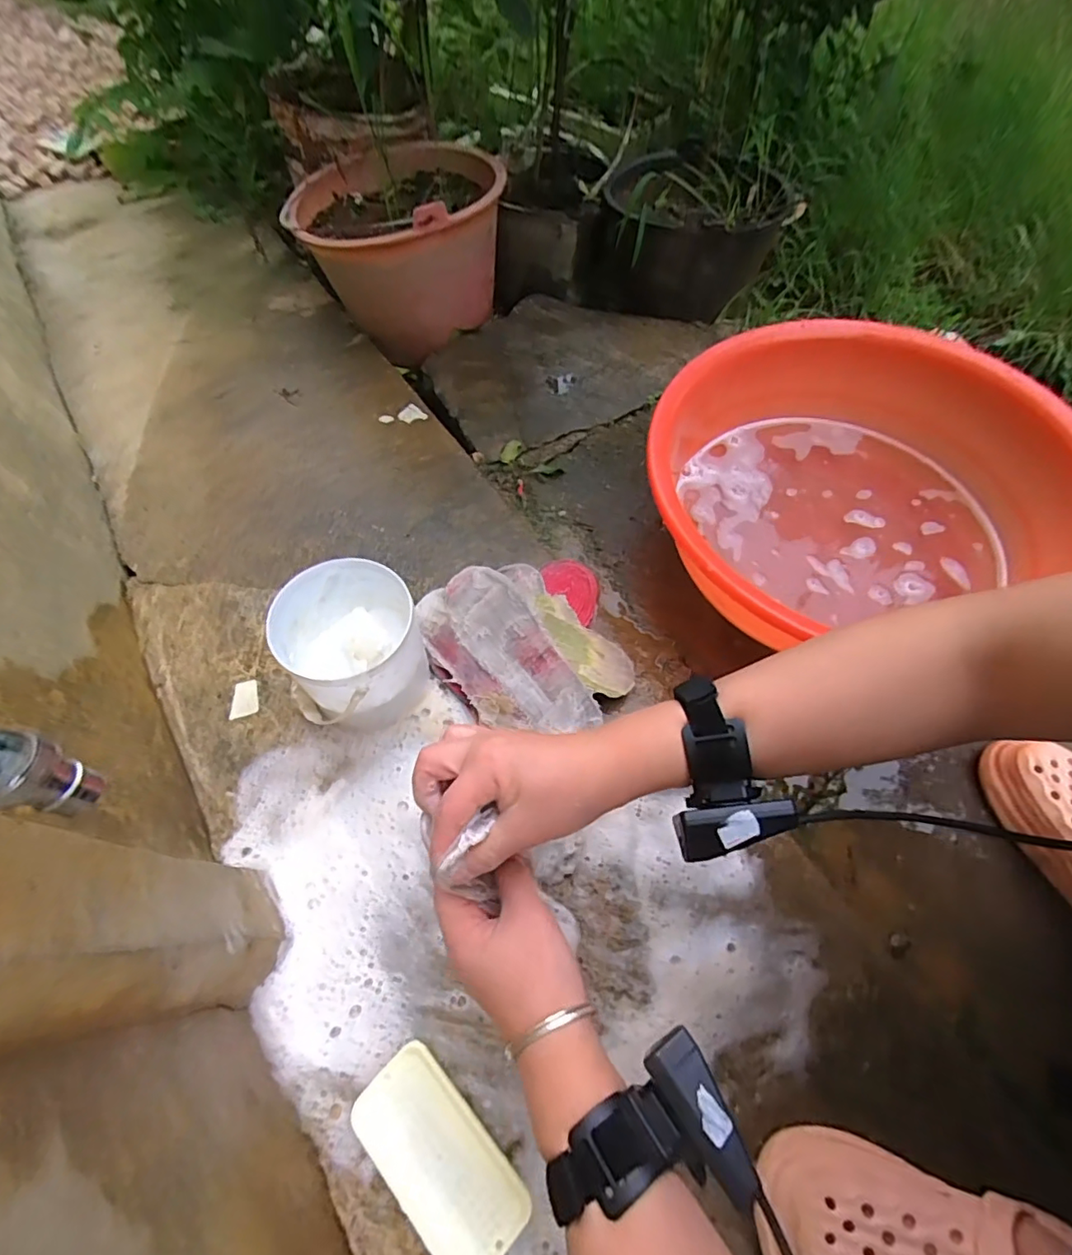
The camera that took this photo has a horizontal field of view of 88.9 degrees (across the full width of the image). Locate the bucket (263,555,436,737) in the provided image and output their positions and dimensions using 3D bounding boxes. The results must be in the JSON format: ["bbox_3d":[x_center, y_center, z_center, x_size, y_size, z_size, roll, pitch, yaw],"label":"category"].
[{"bbox_3d":[-0.175,0.029,0.543,0.121,0.142,0.126,0,60,-1],"label":"bucket"}]

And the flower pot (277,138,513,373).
[{"bbox_3d":[-0.215,-0.632,0.925,0.319,0.229,0.288,-1,60,-2],"label":"flower pot"}]

